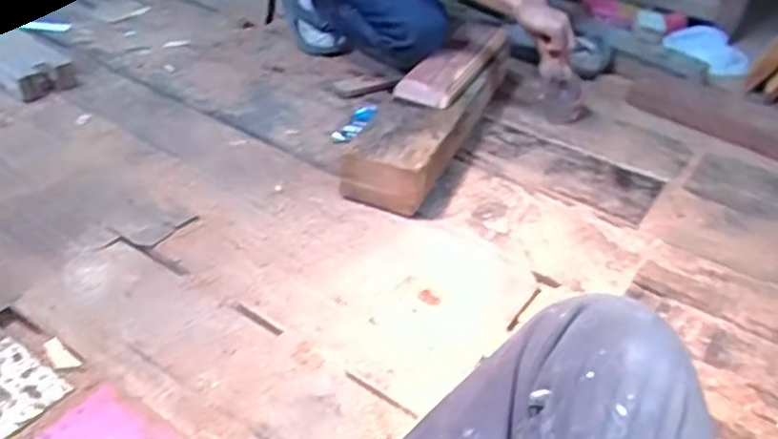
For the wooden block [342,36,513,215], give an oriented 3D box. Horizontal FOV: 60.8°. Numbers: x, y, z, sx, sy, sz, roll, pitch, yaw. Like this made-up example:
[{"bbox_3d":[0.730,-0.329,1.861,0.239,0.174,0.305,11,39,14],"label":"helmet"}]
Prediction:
[{"bbox_3d":[0.097,-0.224,1.332,0.151,0.092,0.622,18,38,15],"label":"wooden block"}]

